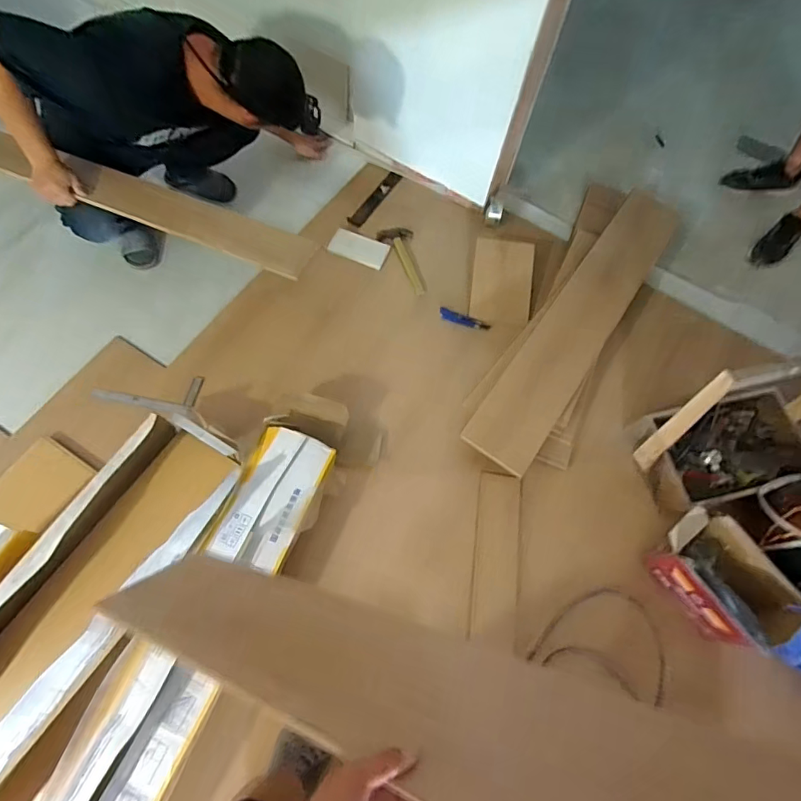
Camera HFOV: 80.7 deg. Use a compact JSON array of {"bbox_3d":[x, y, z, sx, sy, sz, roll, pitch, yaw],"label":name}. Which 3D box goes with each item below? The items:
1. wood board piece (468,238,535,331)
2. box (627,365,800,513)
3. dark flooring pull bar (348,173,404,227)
[{"bbox_3d":[0.340,-0.393,1.571,0.193,0.020,0.347,7,70,7],"label":"wood board piece"},{"bbox_3d":[0.950,0.089,1.229,0.483,0.403,0.271,-11,71,-7],"label":"box"},{"bbox_3d":[-0.088,-0.724,1.689,0.050,0.009,0.290,33,71,9],"label":"dark flooring pull bar"}]

